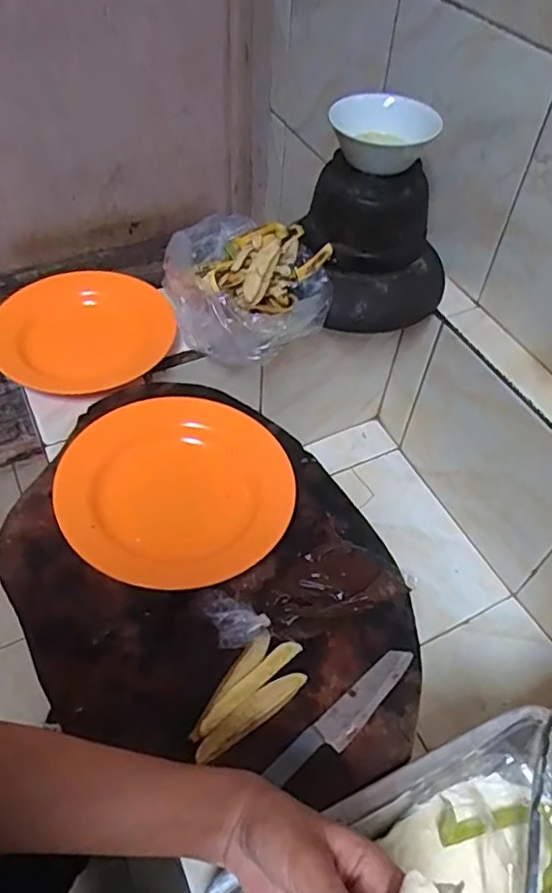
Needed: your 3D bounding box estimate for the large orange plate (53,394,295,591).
[{"bbox_3d":[-0.088,0.033,0.556,0.209,0.022,0.196,2,51,-2],"label":"large orange plate"}]

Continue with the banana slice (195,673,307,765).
[{"bbox_3d":[-0.018,0.201,0.448,0.095,0.004,0.021,-28,85,-24],"label":"banana slice"}]

